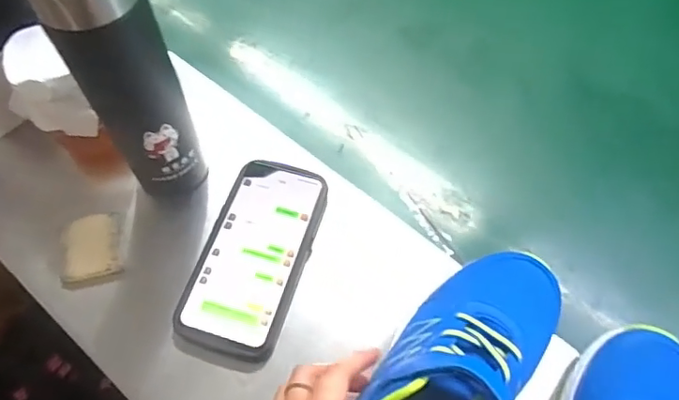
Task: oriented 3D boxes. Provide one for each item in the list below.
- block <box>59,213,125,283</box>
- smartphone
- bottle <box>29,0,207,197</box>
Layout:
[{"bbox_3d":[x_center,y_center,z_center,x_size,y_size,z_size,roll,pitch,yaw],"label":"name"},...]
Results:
[{"bbox_3d":[-0.202,0.039,0.449,0.043,0.017,0.051,-10,63,-4],"label":"block"},{"bbox_3d":[-0.068,0.042,0.445,0.080,0.010,0.162,14,64,8],"label":"smartphone"},{"bbox_3d":[-0.144,-0.083,0.386,0.056,0.219,0.058,-16,60,-7],"label":"bottle"}]

